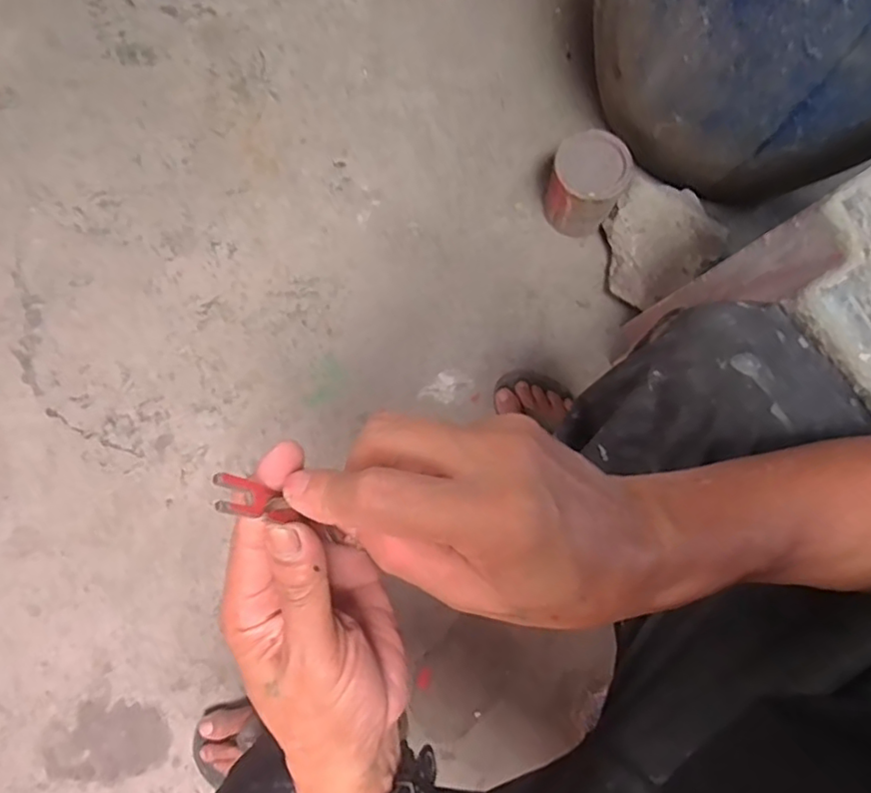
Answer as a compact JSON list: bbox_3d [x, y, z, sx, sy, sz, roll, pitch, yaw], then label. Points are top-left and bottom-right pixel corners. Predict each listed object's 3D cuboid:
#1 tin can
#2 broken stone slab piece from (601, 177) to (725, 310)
[{"bbox_3d":[0.212,-0.300,0.850,0.098,0.114,0.096,0,79,0],"label":"tin can"},{"bbox_3d":[0.310,-0.216,0.840,0.134,0.106,0.159,-19,79,-2],"label":"broken stone slab piece"}]

